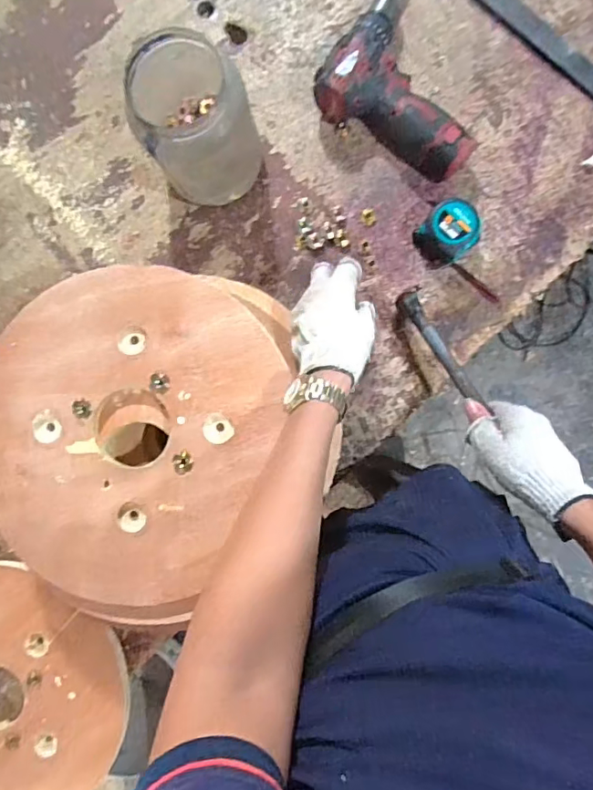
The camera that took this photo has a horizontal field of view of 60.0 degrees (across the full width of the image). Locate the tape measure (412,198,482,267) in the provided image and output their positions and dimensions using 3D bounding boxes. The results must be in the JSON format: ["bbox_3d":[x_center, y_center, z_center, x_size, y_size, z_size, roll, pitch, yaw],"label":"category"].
[{"bbox_3d":[0.175,-0.186,0.588,0.063,0.041,0.059,0,89,3],"label":"tape measure"}]

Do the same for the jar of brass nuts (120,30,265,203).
[{"bbox_3d":[-0.104,-0.292,0.558,0.113,0.156,0.114,0,89,3],"label":"jar of brass nuts"}]

